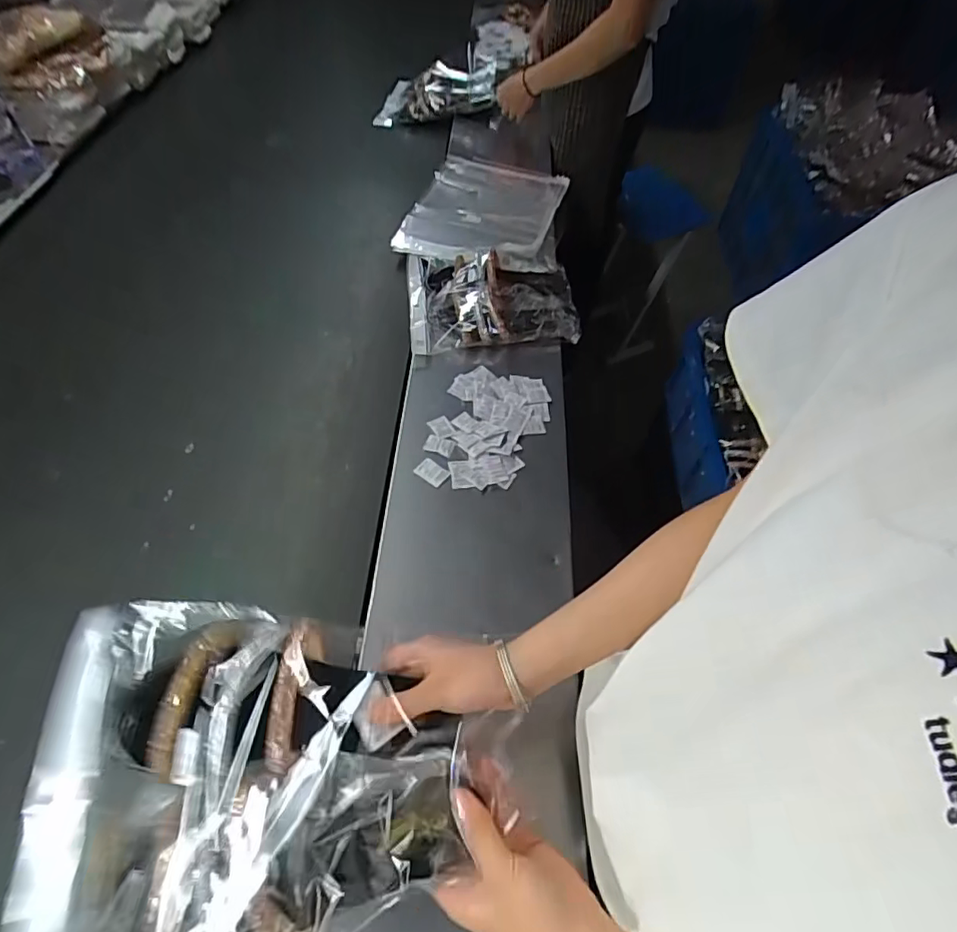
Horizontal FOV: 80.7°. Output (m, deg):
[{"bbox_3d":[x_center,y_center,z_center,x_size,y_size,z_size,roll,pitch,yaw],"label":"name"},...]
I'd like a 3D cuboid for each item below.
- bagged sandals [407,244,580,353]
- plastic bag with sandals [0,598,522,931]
[{"bbox_3d":[0.020,-0.305,0.941,0.268,0.052,0.241,-4,55,-7],"label":"bagged sandals"},{"bbox_3d":[-0.142,0.195,0.376,0.305,0.088,0.232,-4,55,-7],"label":"plastic bag with sandals"}]

